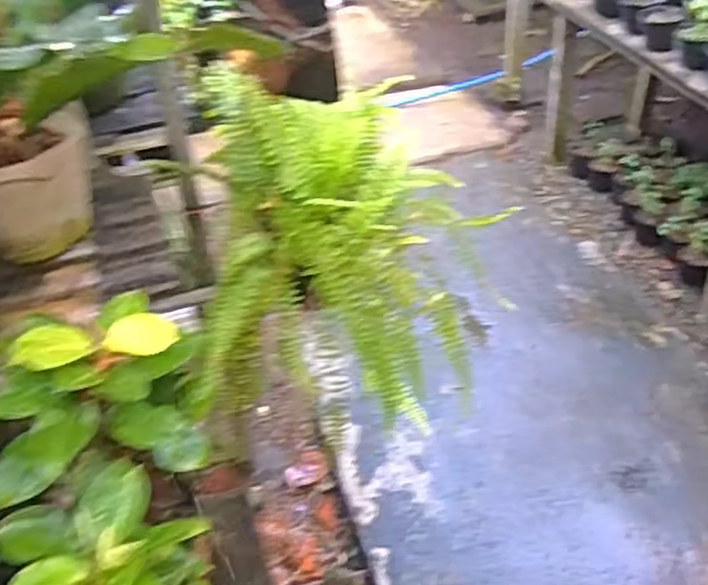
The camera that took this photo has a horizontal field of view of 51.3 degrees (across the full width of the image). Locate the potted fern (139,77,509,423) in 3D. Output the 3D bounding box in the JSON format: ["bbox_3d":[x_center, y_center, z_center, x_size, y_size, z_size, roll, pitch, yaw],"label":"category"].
[{"bbox_3d":[-0.031,-0.107,1.129,0.433,0.346,0.537,-10,38,-8],"label":"potted fern"}]

